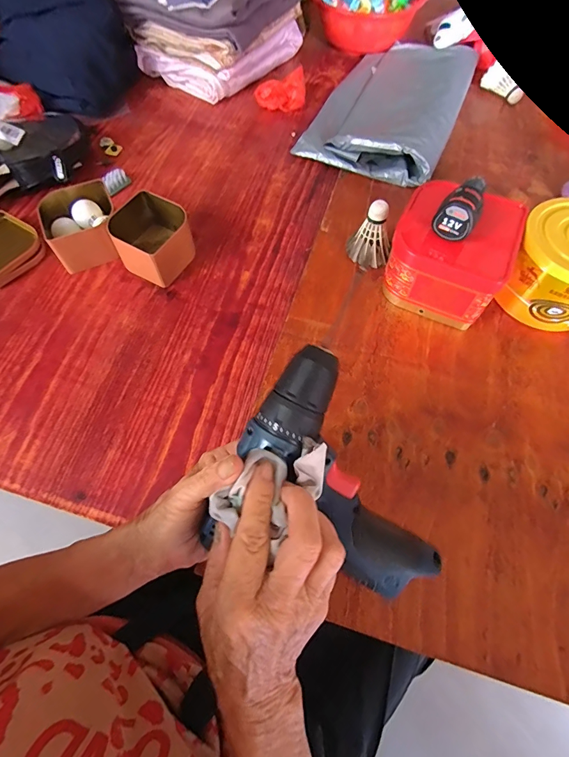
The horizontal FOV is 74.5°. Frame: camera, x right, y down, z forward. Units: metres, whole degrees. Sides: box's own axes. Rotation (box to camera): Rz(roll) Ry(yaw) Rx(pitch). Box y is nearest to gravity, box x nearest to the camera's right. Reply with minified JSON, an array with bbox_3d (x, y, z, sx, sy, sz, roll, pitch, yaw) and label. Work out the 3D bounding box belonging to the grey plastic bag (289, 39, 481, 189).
[{"bbox_3d":[0.208,-0.529,0.708,0.237,0.060,0.413,23,65,12],"label":"grey plastic bag"}]

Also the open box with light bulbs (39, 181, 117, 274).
[{"bbox_3d":[-0.291,-0.216,0.539,0.100,0.065,0.101,-22,64,-10],"label":"open box with light bulbs"}]

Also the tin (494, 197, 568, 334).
[{"bbox_3d":[0.351,-0.141,0.475,0.125,0.107,0.135,-34,67,-16],"label":"tin"}]

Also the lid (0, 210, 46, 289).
[{"bbox_3d":[-0.414,-0.191,0.548,0.115,0.020,0.103,34,68,17],"label":"lid"}]

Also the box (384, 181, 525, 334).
[{"bbox_3d":[0.211,-0.161,0.481,0.136,0.111,0.136,25,65,13],"label":"box"}]

